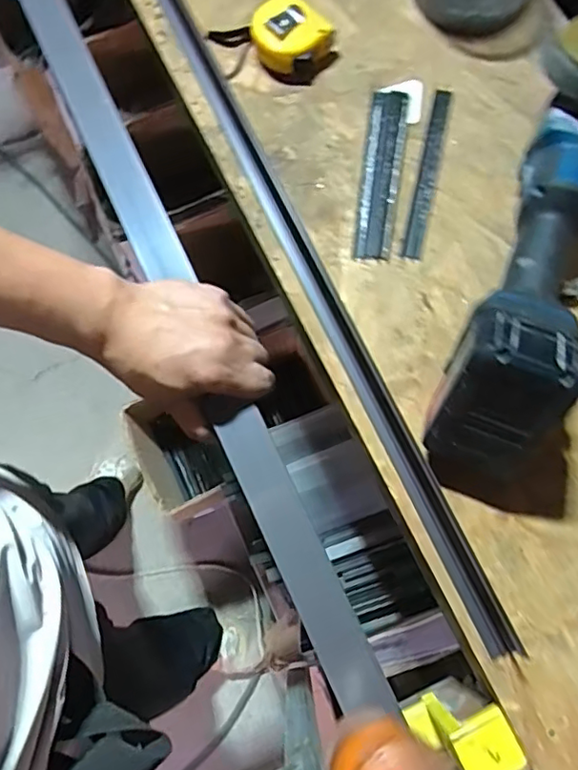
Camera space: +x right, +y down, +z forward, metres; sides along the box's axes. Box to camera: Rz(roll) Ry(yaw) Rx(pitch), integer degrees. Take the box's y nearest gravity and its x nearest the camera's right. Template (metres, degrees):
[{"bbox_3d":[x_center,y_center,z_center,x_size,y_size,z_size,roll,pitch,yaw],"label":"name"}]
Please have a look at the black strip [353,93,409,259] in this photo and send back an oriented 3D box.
[{"bbox_3d":[0.084,-0.191,0.517,0.033,0.004,0.169,8,76,2],"label":"black strip"}]

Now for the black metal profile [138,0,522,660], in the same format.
[{"bbox_3d":[-0.135,-0.395,0.576,0.039,0.030,1.355,-25,77,-6],"label":"black metal profile"}]

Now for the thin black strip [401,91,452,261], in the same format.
[{"bbox_3d":[0.125,-0.192,0.518,0.016,0.004,0.173,14,76,3],"label":"thin black strip"}]

